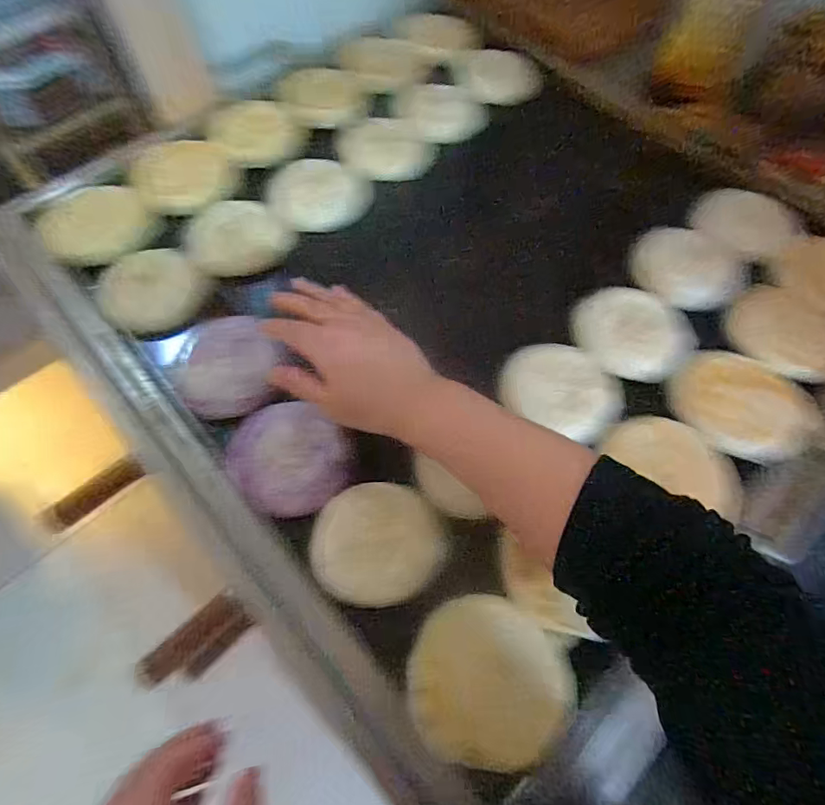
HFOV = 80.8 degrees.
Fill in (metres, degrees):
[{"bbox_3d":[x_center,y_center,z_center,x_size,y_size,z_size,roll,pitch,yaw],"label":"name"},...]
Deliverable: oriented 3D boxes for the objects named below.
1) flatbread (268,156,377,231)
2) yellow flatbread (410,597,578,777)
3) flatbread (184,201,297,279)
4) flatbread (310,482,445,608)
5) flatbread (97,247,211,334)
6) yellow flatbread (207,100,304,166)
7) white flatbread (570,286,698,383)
[{"bbox_3d":[-0.115,-0.251,0.590,0.111,0.006,0.100,31,74,1],"label":"flatbread"},{"bbox_3d":[0.053,0.204,0.361,0.108,0.013,0.107,-12,65,-6],"label":"yellow flatbread"},{"bbox_3d":[-0.198,-0.185,0.548,0.093,0.005,0.111,44,63,0],"label":"flatbread"},{"bbox_3d":[-0.028,0.112,0.385,0.101,0.020,0.089,-5,64,-2],"label":"flatbread"},{"bbox_3d":[-0.266,-0.117,0.495,0.118,0.011,0.104,34,56,19],"label":"flatbread"},{"bbox_3d":[-0.197,-0.343,0.611,0.105,0.007,0.117,-40,71,-17],"label":"yellow flatbread"},{"bbox_3d":[0.214,-0.069,0.471,0.110,0.023,0.091,34,69,15],"label":"white flatbread"}]

